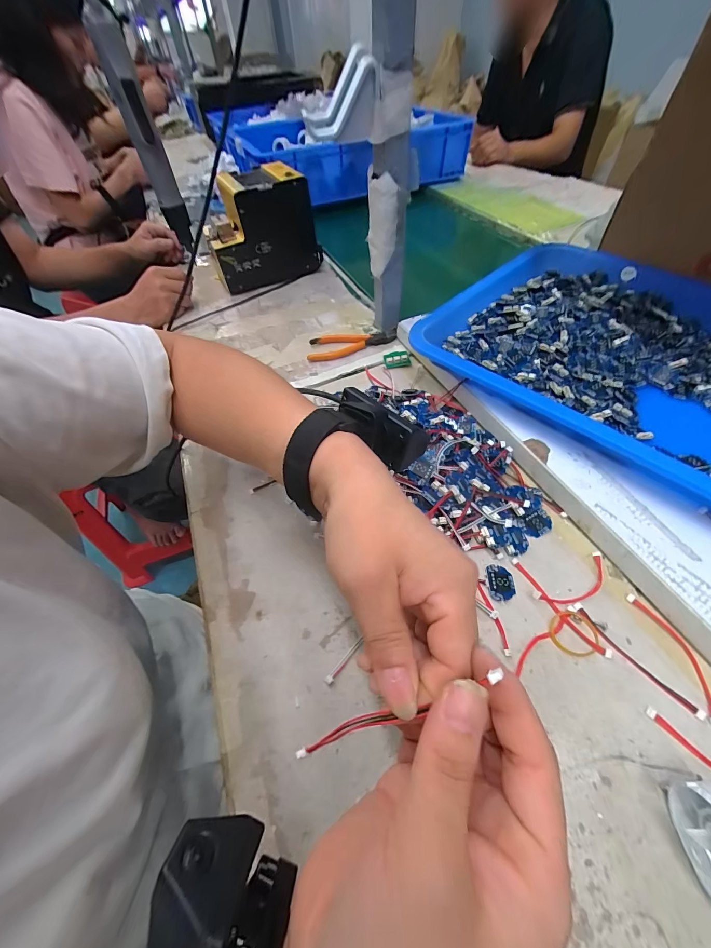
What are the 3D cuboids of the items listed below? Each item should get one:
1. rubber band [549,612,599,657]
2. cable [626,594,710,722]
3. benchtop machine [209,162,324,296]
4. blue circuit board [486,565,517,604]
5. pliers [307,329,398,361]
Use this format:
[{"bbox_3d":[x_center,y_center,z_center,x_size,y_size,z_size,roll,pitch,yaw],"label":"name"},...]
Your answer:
[{"bbox_3d":[0.164,0.120,0.255,0.032,0.006,0.030,-2,52,3],"label":"rubber band"},{"bbox_3d":[0.231,0.127,0.242,0.020,0.004,0.084,-11,53,-4],"label":"cable"},{"bbox_3d":[-0.169,-0.438,0.612,0.186,0.145,0.109,-25,55,-14],"label":"benchtop machine"},{"bbox_3d":[0.119,0.090,0.278,0.022,0.004,0.032,0,53,4],"label":"blue circuit board"},{"bbox_3d":[-0.004,-0.193,0.498,0.133,0.011,0.057,-13,53,-5],"label":"pliers"}]

